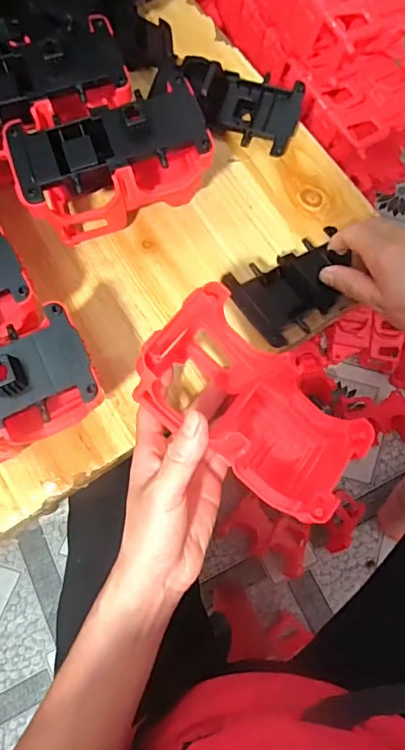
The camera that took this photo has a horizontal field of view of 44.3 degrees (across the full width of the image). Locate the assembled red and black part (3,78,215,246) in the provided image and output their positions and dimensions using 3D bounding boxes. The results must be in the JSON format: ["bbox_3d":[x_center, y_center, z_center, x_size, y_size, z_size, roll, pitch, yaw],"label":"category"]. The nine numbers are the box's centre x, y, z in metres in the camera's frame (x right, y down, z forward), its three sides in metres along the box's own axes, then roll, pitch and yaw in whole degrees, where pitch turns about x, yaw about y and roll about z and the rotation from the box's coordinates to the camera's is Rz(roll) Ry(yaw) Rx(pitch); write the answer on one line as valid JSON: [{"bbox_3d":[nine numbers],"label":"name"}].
[{"bbox_3d":[-0.071,-0.165,0.425,0.155,0.103,0.088,-15,74,-4],"label":"assembled red and black part"}]

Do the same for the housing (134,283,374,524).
[{"bbox_3d":[0.035,0.023,0.339,0.153,0.094,0.080,40,78,11],"label":"housing"}]

